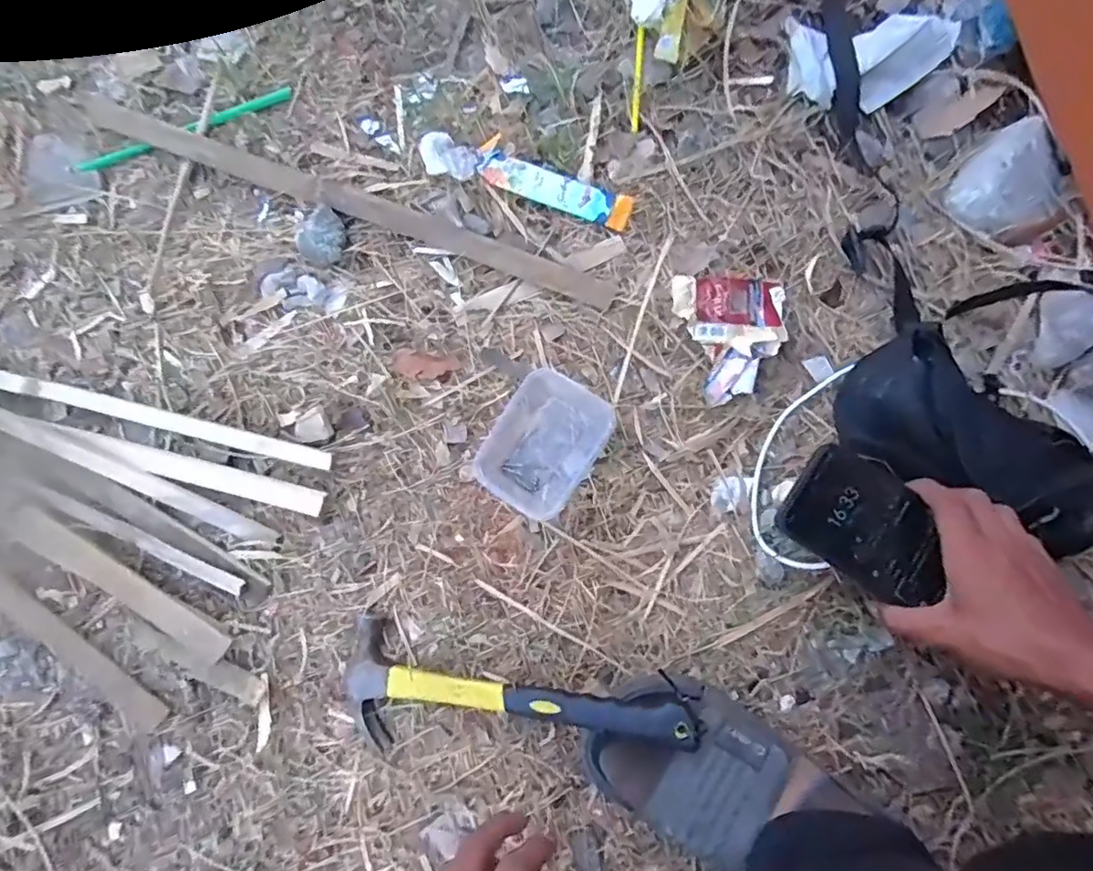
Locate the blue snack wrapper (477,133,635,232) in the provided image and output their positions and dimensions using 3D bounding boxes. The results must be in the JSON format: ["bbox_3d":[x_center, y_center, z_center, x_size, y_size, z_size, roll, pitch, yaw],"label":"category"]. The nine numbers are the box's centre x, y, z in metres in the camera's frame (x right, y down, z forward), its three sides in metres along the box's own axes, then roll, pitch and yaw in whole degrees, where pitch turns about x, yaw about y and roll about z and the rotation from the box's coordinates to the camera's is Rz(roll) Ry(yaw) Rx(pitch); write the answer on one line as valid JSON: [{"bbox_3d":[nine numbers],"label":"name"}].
[{"bbox_3d":[0.006,-0.232,0.547,0.150,0.012,0.045,27,81,5],"label":"blue snack wrapper"}]

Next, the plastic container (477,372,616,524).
[{"bbox_3d":[0.001,0.004,0.488,0.088,0.045,0.116,31,81,5],"label":"plastic container"}]

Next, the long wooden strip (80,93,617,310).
[{"bbox_3d":[-0.192,-0.222,0.546,0.537,0.014,0.025,21,81,4],"label":"long wooden strip"}]

